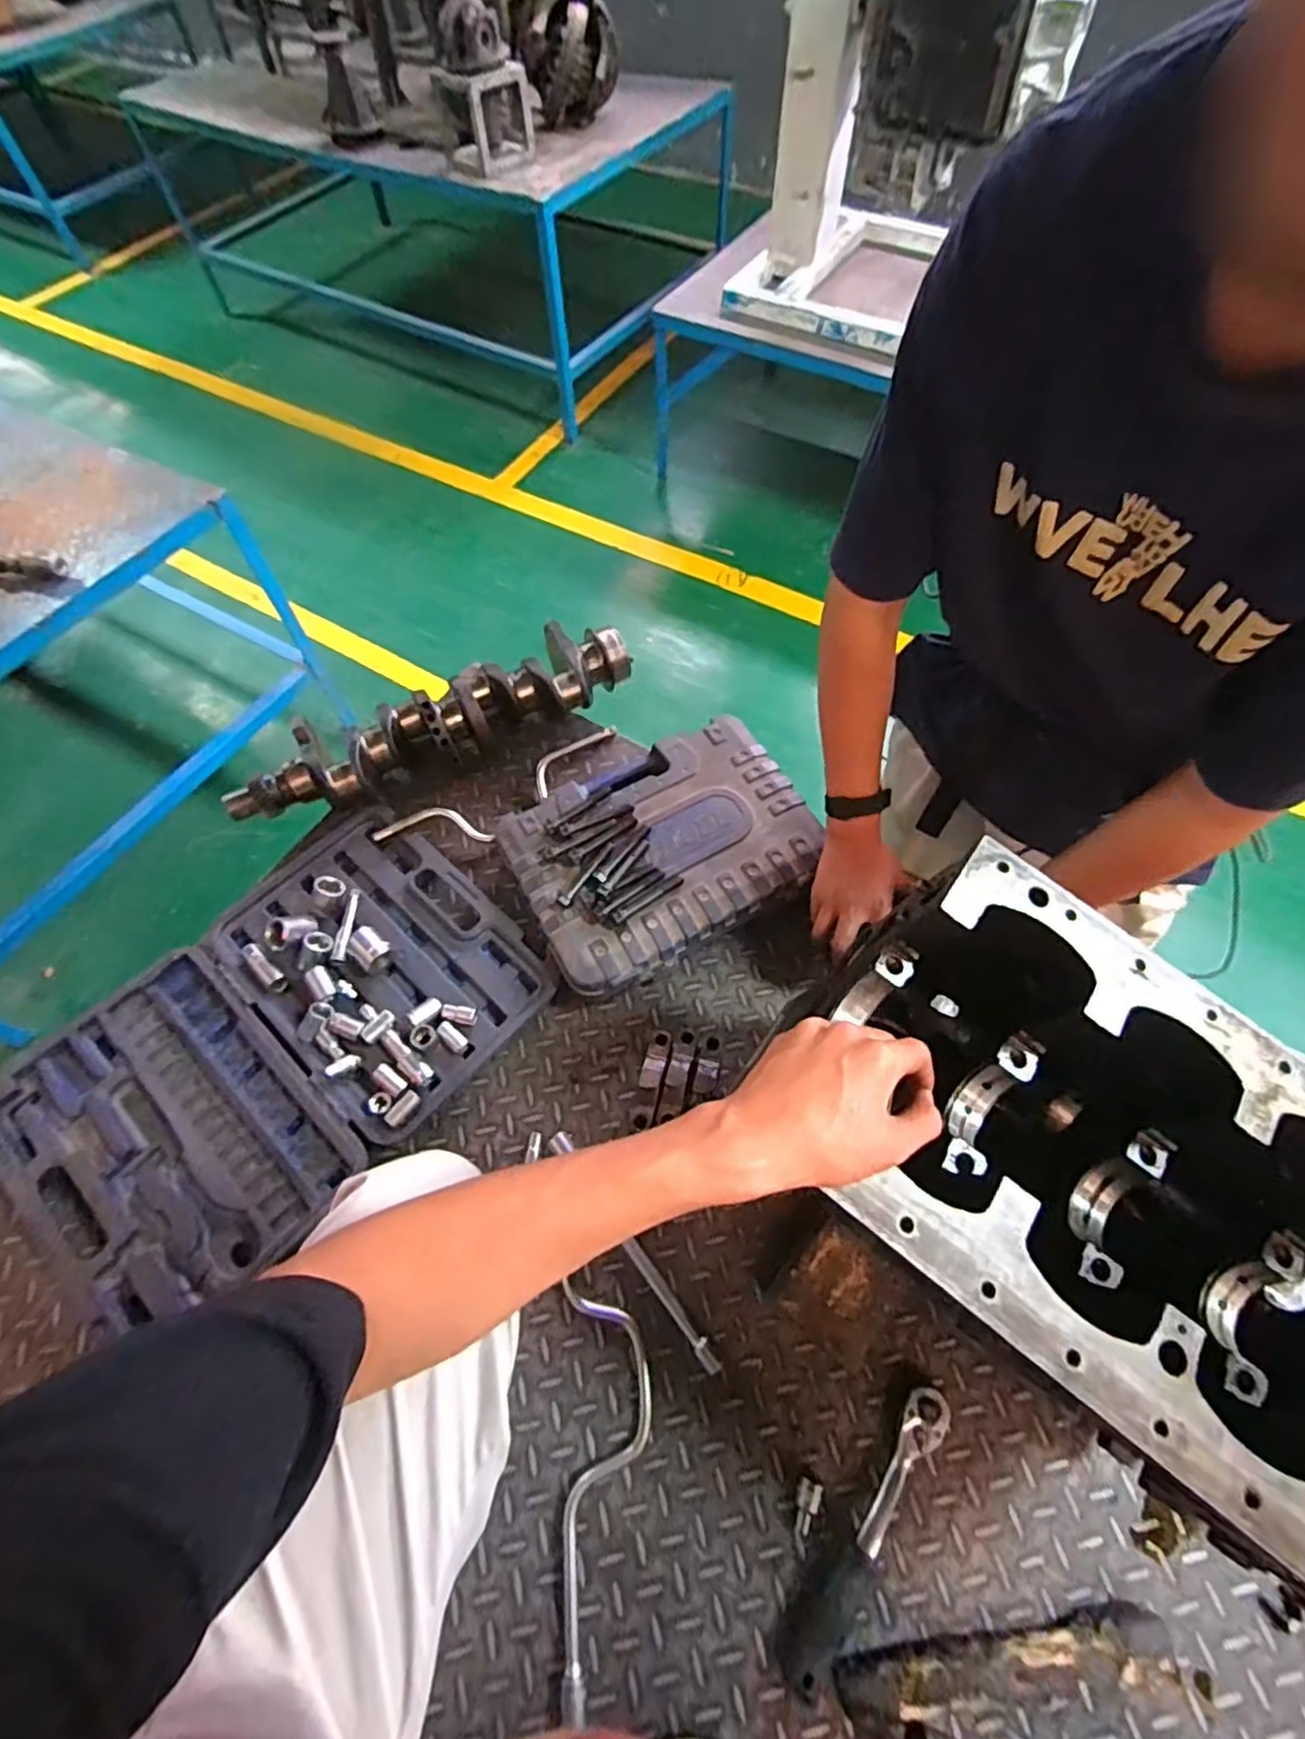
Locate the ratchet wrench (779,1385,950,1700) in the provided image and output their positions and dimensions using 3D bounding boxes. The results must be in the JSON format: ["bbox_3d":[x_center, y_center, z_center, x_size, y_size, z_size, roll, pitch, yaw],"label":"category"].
[{"bbox_3d":[0.193,0.585,0.610,0.040,0.030,0.245,35,67,18],"label":"ratchet wrench"}]

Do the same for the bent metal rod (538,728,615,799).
[{"bbox_3d":[-0.124,-0.173,1.026,0.050,0.021,0.156,35,67,19],"label":"bent metal rod"}]

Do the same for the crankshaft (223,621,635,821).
[{"bbox_3d":[-0.317,-0.203,0.989,0.553,0.108,0.145,-25,63,-12],"label":"crankshaft"}]

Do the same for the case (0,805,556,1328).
[{"bbox_3d":[-0.426,0.198,0.809,0.390,0.052,0.556,34,67,18],"label":"case"}]

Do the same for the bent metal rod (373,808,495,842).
[{"bbox_3d":[-0.296,-0.061,0.949,0.152,0.014,0.056,2,60,-16],"label":"bent metal rod"}]

